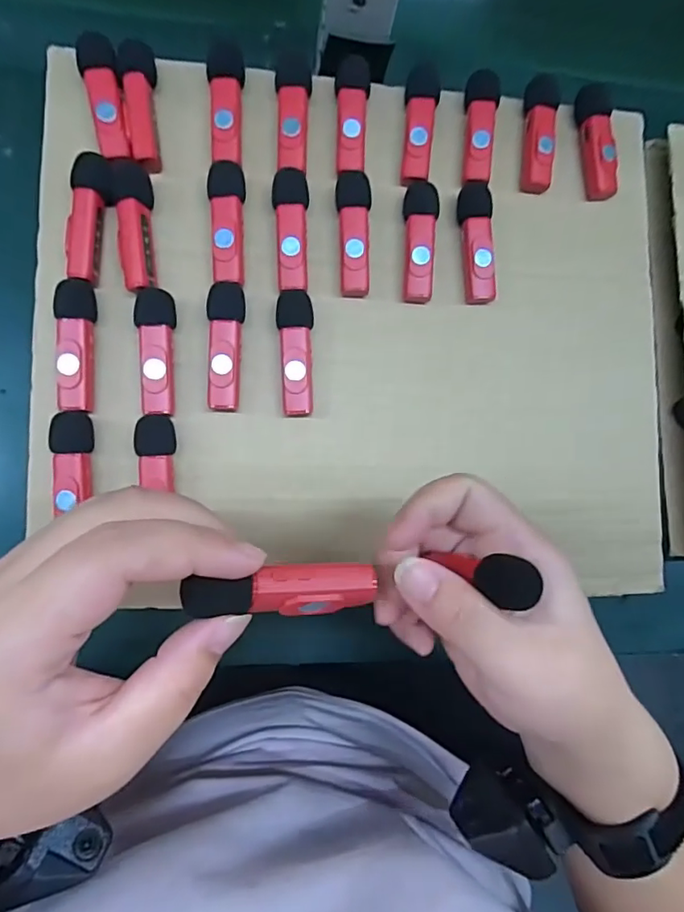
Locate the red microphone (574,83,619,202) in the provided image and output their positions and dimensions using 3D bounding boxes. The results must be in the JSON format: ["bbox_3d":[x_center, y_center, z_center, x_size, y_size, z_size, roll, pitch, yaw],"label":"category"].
[{"bbox_3d":[0.153,-0.188,0.318,0.019,0.013,0.066,-5,82,-9],"label":"red microphone"}]

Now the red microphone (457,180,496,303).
[{"bbox_3d":[0.076,-0.122,0.302,0.018,0.012,0.068,-1,87,-9],"label":"red microphone"}]

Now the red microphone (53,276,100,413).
[{"bbox_3d":[-0.133,-0.056,0.267,0.017,0.012,0.066,-1,82,-9],"label":"red microphone"}]

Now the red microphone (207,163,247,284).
[{"bbox_3d":[-0.061,-0.123,0.282,0.019,0.012,0.063,1,81,-8],"label":"red microphone"}]

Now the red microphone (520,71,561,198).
[{"bbox_3d":[0.115,-0.189,0.312,0.017,0.013,0.065,4,81,-8],"label":"red microphone"}]

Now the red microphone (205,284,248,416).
[{"bbox_3d":[-0.061,-0.058,0.277,0.019,0.013,0.067,4,81,-8],"label":"red microphone"}]

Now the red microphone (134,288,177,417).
[{"bbox_3d":[-0.095,-0.053,0.273,0.018,0.011,0.064,0,82,-9],"label":"red microphone"}]

